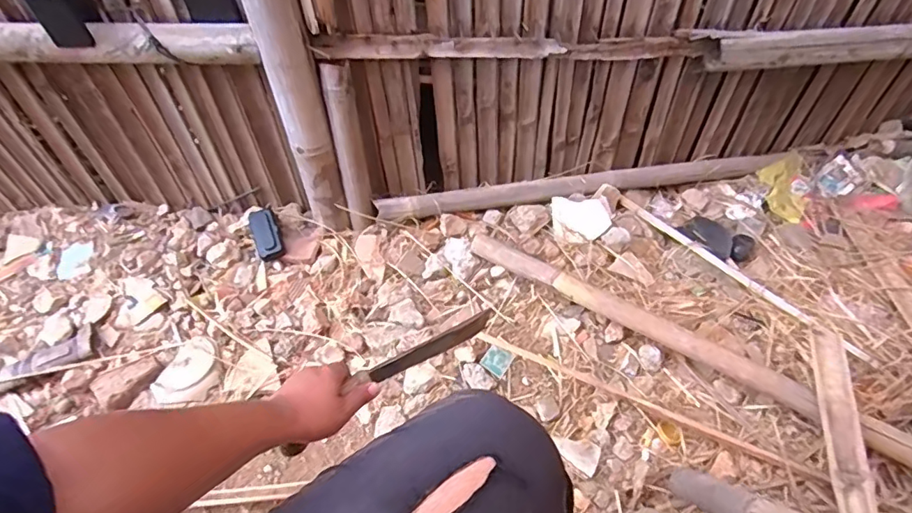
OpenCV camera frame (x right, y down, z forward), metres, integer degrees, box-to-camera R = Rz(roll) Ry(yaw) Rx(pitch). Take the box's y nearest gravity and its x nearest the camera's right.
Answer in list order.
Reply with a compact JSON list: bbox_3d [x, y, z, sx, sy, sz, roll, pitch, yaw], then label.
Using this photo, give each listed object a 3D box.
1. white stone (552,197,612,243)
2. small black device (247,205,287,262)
[{"bbox_3d":[0.246,-0.067,1.021,0.110,0.052,0.096,0,50,-1],"label":"white stone"},{"bbox_3d":[-0.370,-0.043,1.007,0.051,0.026,0.105,-20,72,-13],"label":"small black device"}]

